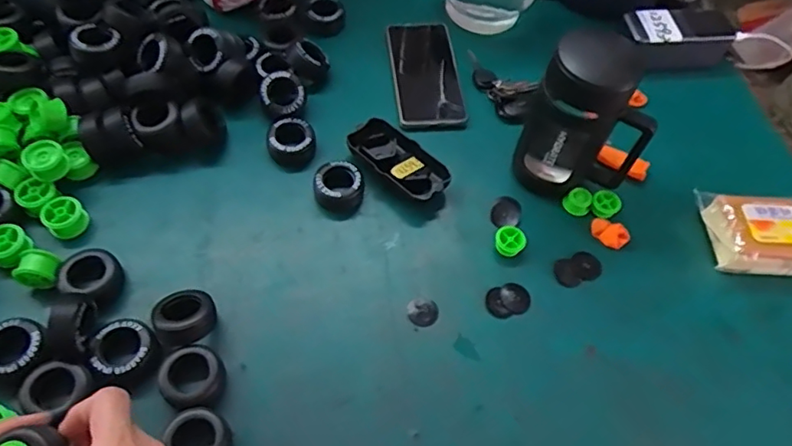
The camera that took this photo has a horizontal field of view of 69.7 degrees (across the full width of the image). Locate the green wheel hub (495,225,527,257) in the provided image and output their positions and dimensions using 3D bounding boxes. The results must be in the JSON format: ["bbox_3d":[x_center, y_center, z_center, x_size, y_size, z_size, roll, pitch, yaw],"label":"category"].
[{"bbox_3d":[0.112,0.017,0.555,0.028,0.016,0.027,2,58,-3],"label":"green wheel hub"}]

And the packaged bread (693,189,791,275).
[{"bbox_3d":[0.369,0.007,0.559,0.117,0.031,0.090,5,58,0],"label":"packaged bread"}]

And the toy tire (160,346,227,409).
[{"bbox_3d":[-0.165,0.126,0.461,0.047,0.020,0.047,2,58,-3],"label":"toy tire"}]

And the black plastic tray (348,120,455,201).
[{"bbox_3d":[0.000,-0.066,0.594,0.053,0.025,0.112,-39,68,-24],"label":"black plastic tray"}]

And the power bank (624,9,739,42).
[{"bbox_3d":[0.351,-0.240,0.694,0.137,0.017,0.049,-2,58,-5],"label":"power bank"}]

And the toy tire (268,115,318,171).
[{"bbox_3d":[-0.111,-0.089,0.609,0.049,0.021,0.058,-4,58,-6],"label":"toy tire"}]

